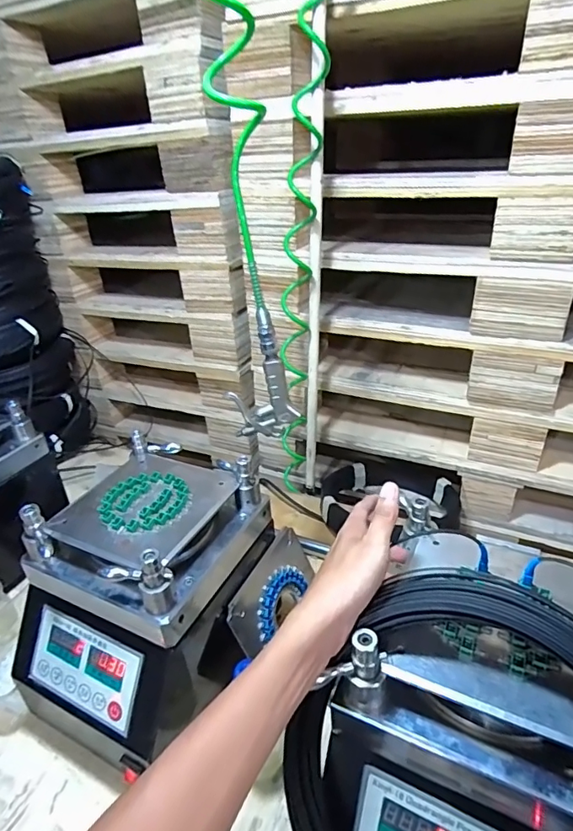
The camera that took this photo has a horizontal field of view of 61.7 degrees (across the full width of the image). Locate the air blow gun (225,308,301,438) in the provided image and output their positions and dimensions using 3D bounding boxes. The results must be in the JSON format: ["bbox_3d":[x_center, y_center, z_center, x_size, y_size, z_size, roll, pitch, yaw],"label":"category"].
[{"bbox_3d":[-0.036,-0.048,0.633,0.091,0.174,0.023,1,30,10],"label":"air blow gun"}]

